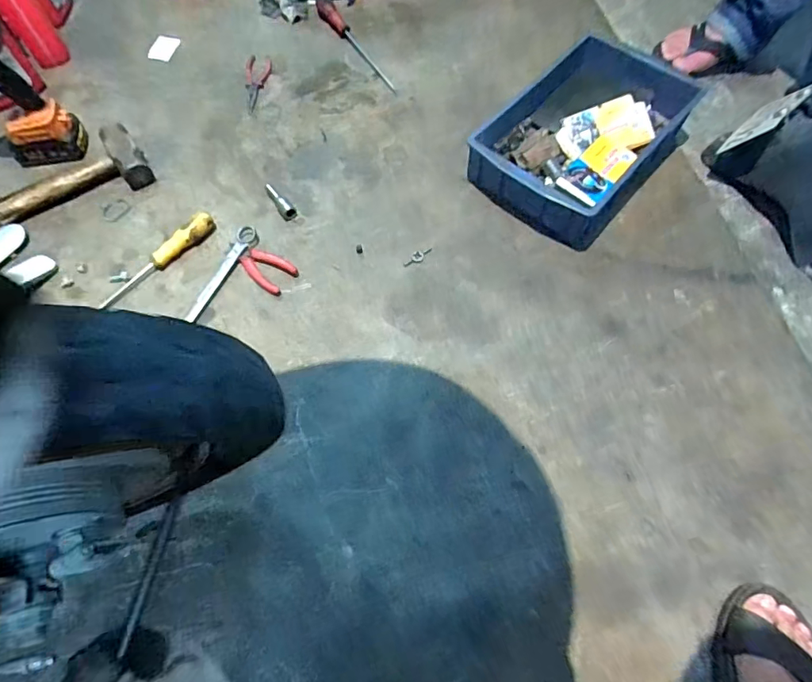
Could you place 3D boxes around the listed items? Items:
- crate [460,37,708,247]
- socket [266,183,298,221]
[{"bbox_3d":[0.305,-0.348,0.825,0.240,0.084,0.373,38,70,17],"label":"crate"},{"bbox_3d":[-0.207,-0.229,0.800,0.021,0.025,0.078,-32,68,-15],"label":"socket"}]

